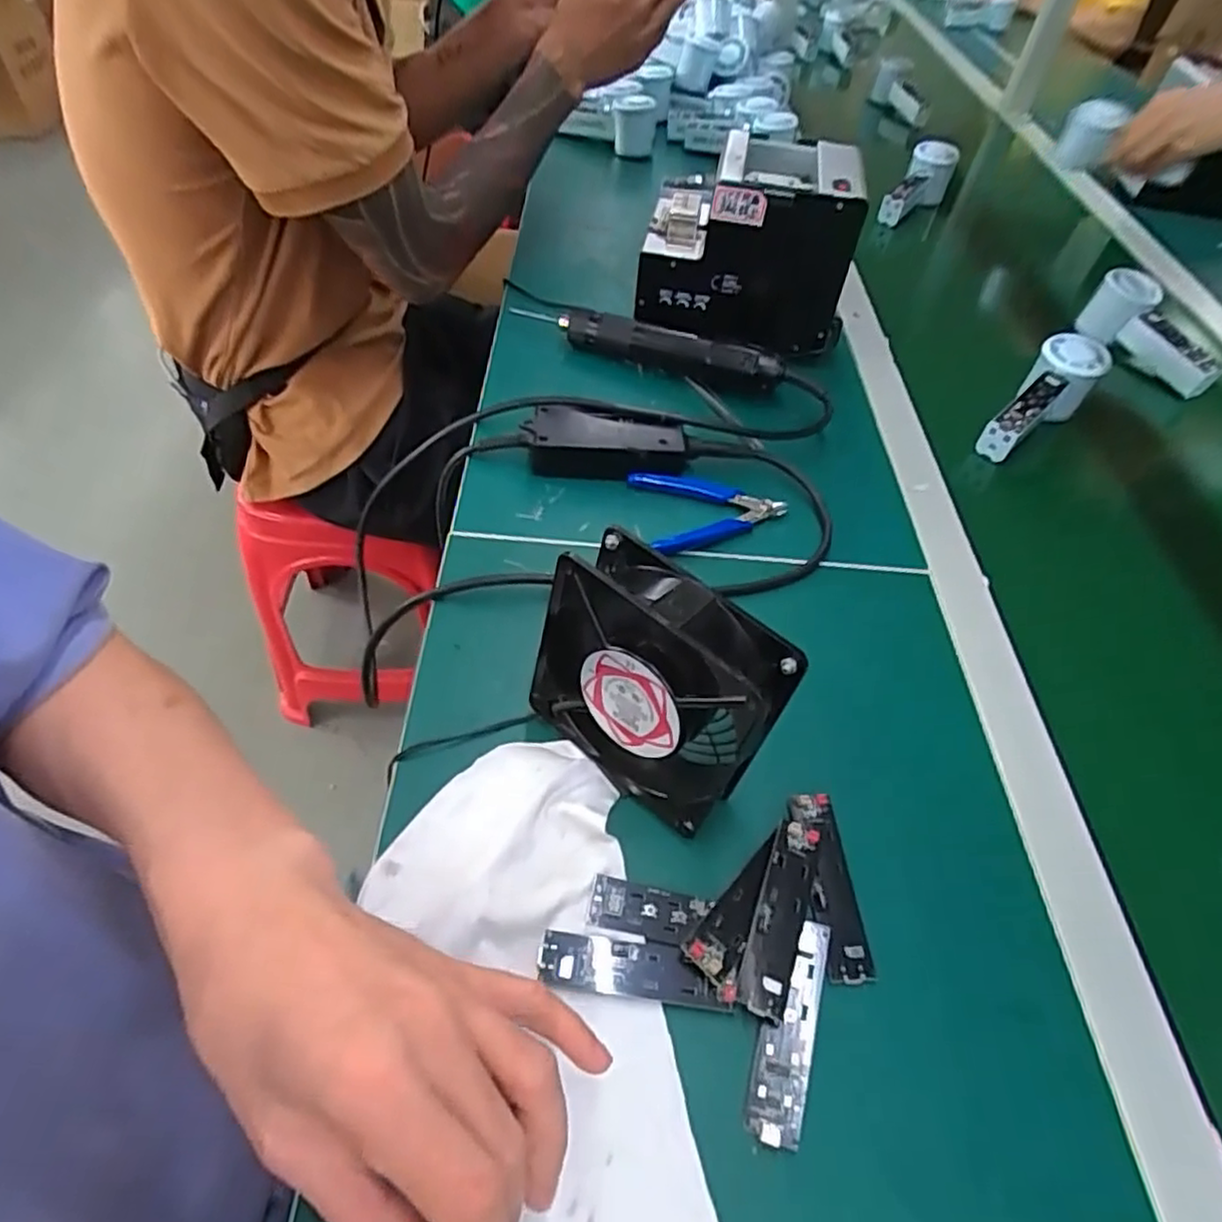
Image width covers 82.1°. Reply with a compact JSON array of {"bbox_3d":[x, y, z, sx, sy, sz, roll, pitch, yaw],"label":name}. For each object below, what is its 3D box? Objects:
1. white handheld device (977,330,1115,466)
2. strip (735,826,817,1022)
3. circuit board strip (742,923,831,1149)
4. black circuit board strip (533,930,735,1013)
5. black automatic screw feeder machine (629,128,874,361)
[{"bbox_3d":[0.381,-0.186,0.632,0.149,0.056,0.053,-40,63,-15],"label":"white handheld device"},{"bbox_3d":[0.082,0.148,0.341,0.023,0.011,0.092,20,53,10],"label":"strip"},{"bbox_3d":[0.081,0.186,0.316,0.023,0.007,0.091,20,53,10],"label":"circuit board strip"},{"bbox_3d":[0.010,0.165,0.323,0.085,0.004,0.024,8,52,1],"label":"black circuit board strip"},{"bbox_3d":[0.124,-0.335,0.647,0.174,0.141,0.124,12,52,4],"label":"black automatic screw feeder machine"}]

